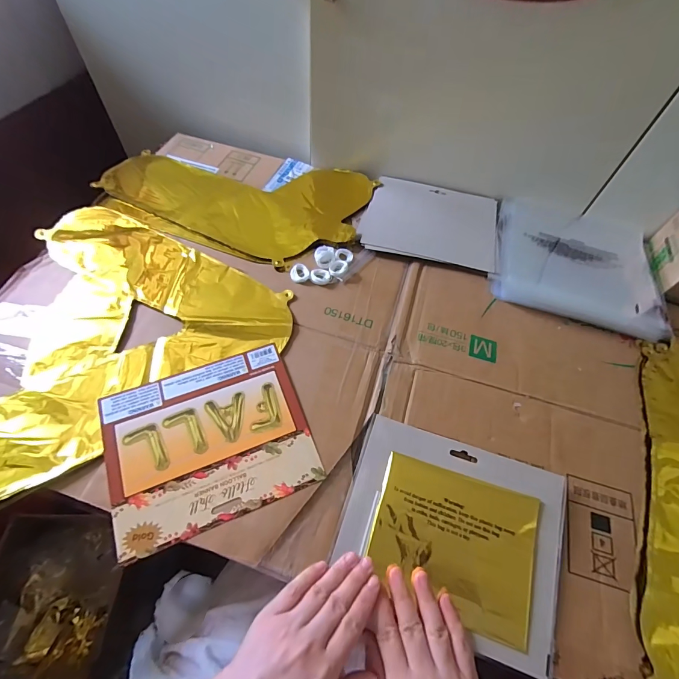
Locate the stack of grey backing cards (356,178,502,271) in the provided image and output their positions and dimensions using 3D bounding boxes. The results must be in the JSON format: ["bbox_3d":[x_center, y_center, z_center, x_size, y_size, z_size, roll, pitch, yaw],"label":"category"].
[{"bbox_3d":[0.144,-0.185,0.562,0.195,0.008,0.167,13,59,4],"label":"stack of grey backing cards"}]

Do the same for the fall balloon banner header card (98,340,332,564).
[{"bbox_3d":[-0.130,0.099,0.371,0.193,0.006,0.160,-18,62,-14],"label":"fall balloon banner header card"}]

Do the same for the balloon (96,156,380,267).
[{"bbox_3d":[-0.156,-0.244,0.582,0.393,0.022,0.239,22,60,9],"label":"balloon"}]

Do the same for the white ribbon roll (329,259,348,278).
[{"bbox_3d":[-0.001,-0.095,0.491,0.024,0.006,0.027,9,59,1],"label":"white ribbon roll"}]

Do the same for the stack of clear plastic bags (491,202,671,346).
[{"bbox_3d":[0.345,-0.119,0.533,0.227,0.017,0.218,18,59,6],"label":"stack of clear plastic bags"}]

